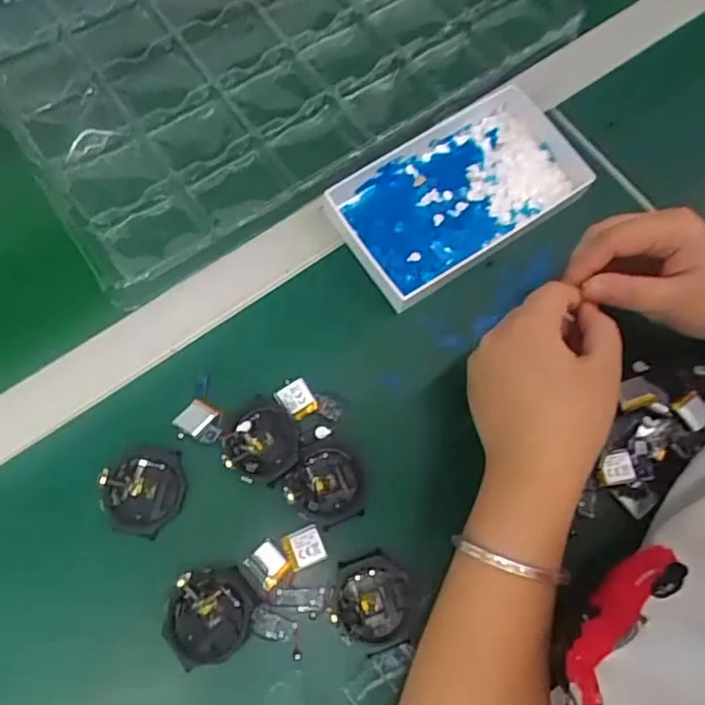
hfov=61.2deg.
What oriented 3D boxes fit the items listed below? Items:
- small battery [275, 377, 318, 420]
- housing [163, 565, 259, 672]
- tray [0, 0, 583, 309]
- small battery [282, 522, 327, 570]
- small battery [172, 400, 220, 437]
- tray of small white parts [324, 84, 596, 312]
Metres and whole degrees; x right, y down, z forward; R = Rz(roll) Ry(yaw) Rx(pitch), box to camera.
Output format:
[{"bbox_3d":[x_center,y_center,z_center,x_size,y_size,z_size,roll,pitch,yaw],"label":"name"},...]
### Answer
[{"bbox_3d":[-0.036,0.030,0.390,0.020,0.004,0.025,-31,75,-12],"label":"small battery"},{"bbox_3d":[-0.083,0.154,0.349,0.048,0.012,0.053,14,71,2],"label":"housing"},{"bbox_3d":[-0.057,-0.276,0.509,0.470,0.051,0.308,-34,76,-13],"label":"tray"},{"bbox_3d":[-0.029,0.119,0.363,0.023,0.004,0.022,-20,73,-9],"label":"small battery"},{"bbox_3d":[-0.100,0.041,0.381,0.020,0.006,0.022,36,73,9],"label":"small battery"},{"bbox_3d":[0.083,-0.120,0.440,0.186,0.024,0.102,-32,75,-12],"label":"tray of small white parts"}]

